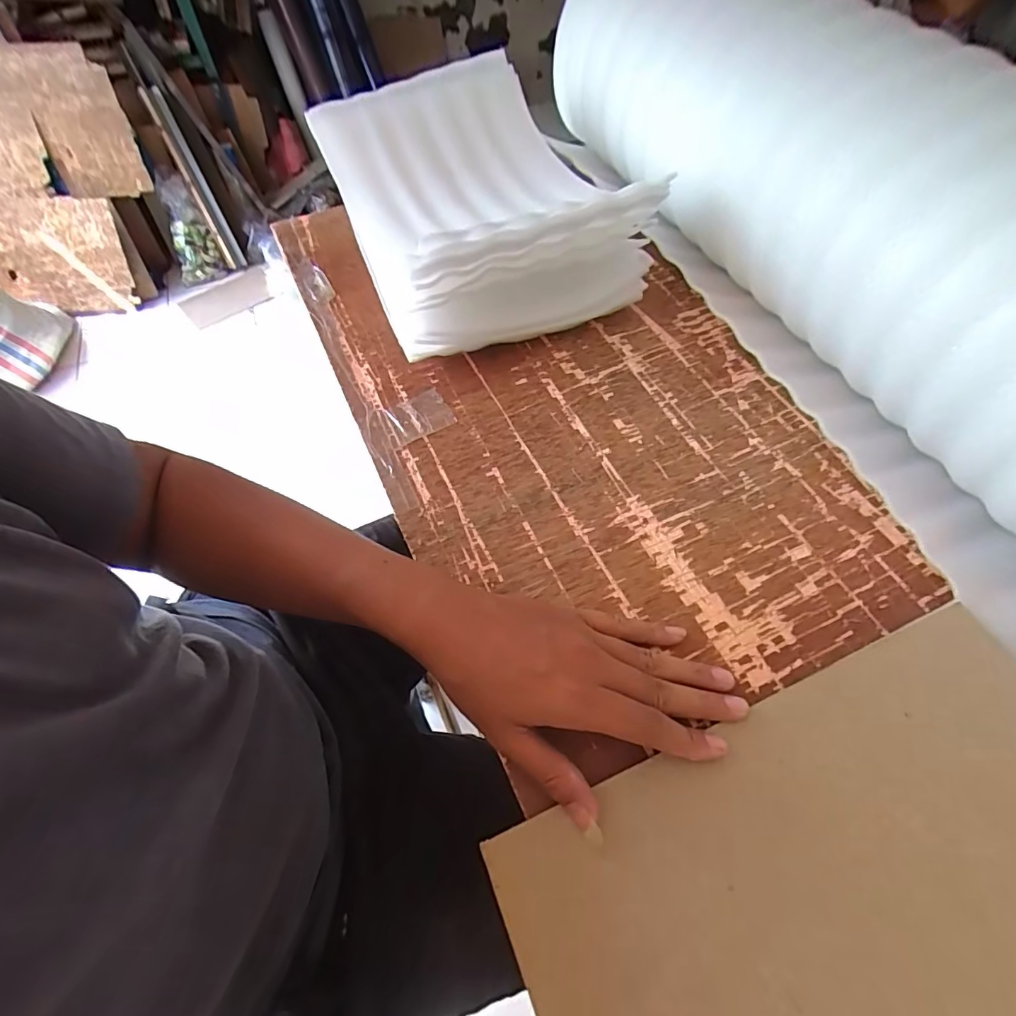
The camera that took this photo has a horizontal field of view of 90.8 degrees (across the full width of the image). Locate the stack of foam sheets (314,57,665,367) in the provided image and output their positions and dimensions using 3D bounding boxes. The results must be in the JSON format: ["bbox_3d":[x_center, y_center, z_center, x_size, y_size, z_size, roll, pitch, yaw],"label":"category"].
[{"bbox_3d":[-0.034,-0.310,0.517,0.240,0.125,0.316,-20,59,-10],"label":"stack of foam sheets"}]

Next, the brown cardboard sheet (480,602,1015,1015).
[{"bbox_3d":[0.185,0.215,0.242,0.333,0.007,0.229,-21,59,-10],"label":"brown cardboard sheet"}]

